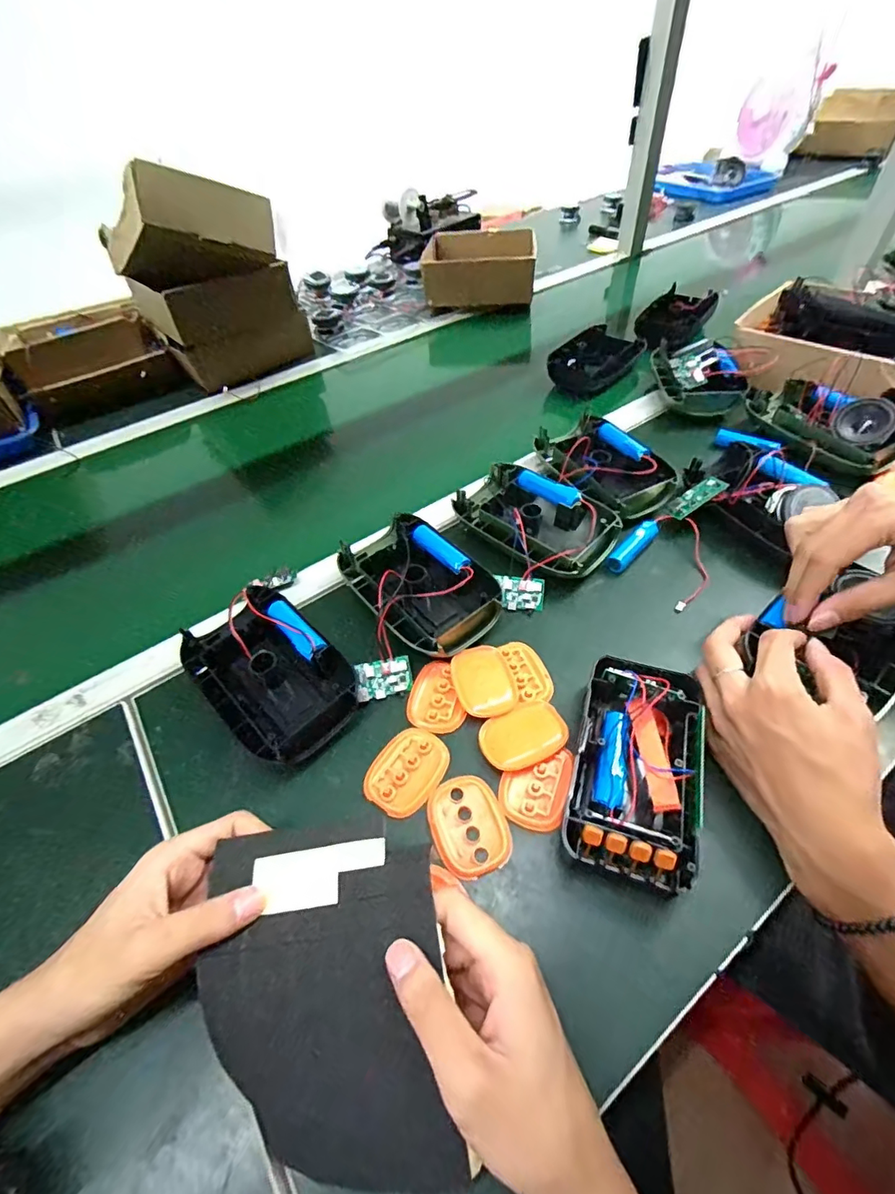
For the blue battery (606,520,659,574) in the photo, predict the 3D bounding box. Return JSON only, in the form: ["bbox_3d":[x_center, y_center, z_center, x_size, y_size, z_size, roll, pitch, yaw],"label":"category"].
[{"bbox_3d":[0.181,-0.050,0.485,0.017,0.020,0.071,35,61,29],"label":"blue battery"}]

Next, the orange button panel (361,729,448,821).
[{"bbox_3d":[-0.029,0.125,0.357,0.047,0.005,0.061,26,57,24],"label":"orange button panel"}]

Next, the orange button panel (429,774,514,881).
[{"bbox_3d":[0.014,0.151,0.331,0.048,0.004,0.063,-21,52,-13],"label":"orange button panel"}]

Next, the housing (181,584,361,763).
[{"bbox_3d":[-0.143,0.062,0.404,0.093,0.041,0.145,-39,57,-25],"label":"housing"}]

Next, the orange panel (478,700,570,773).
[{"bbox_3d":[0.056,0.102,0.366,0.062,0.007,0.046,-24,52,-15],"label":"orange panel"}]

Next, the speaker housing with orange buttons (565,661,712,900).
[{"bbox_3d":[0.131,0.111,0.338,0.081,0.038,0.151,13,52,15],"label":"speaker housing with orange buttons"}]

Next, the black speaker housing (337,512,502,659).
[{"bbox_3d":[-0.032,-0.011,0.451,0.104,0.042,0.157,-33,55,-21],"label":"black speaker housing"}]

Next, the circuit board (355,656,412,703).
[{"bbox_3d":[-0.052,0.066,0.404,0.045,0.007,0.030,-7,76,-16],"label":"circuit board"}]

